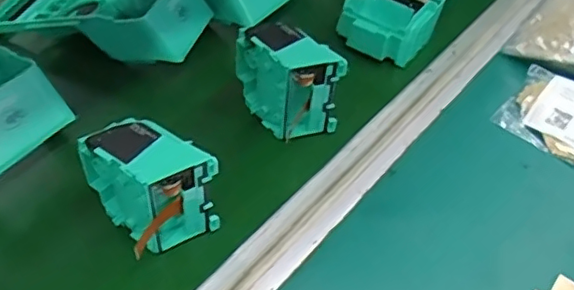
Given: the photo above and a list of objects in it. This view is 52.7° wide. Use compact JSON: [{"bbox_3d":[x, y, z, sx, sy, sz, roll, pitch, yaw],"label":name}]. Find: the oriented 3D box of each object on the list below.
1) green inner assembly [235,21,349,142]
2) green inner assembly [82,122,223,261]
[{"bbox_3d":[-0.002,-0.050,0.432,0.036,0.069,0.079,-34,57,-31],"label":"green inner assembly"},{"bbox_3d":[-0.087,0.027,0.364,0.052,0.083,0.073,-34,58,-31],"label":"green inner assembly"}]

